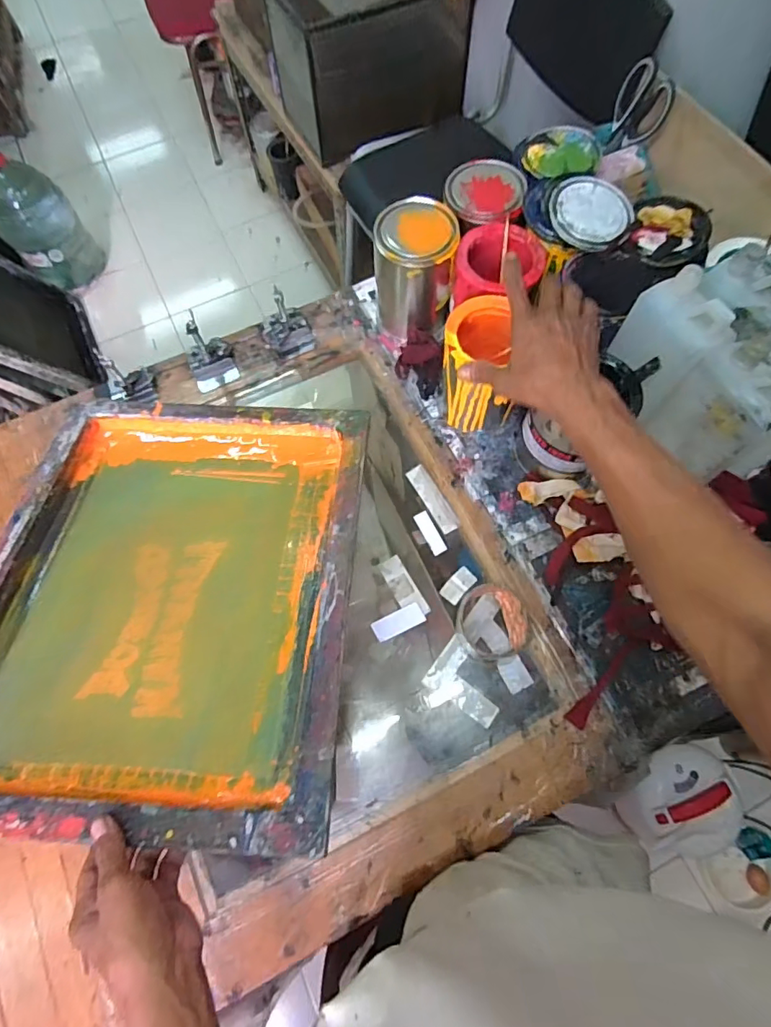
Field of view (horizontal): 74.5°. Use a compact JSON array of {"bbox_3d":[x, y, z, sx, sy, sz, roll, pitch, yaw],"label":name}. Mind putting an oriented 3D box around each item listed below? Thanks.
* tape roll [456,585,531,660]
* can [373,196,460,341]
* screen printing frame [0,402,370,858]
[{"bbox_3d":[0.126,0.127,0.600,0.079,0.037,0.086,-19,71,-6],"label":"tape roll"},{"bbox_3d":[0.040,-0.330,0.705,0.105,0.146,0.109,-2,70,0],"label":"can"},{"bbox_3d":[-0.235,0.073,0.565,0.390,0.038,0.487,3,57,1],"label":"screen printing frame"}]

